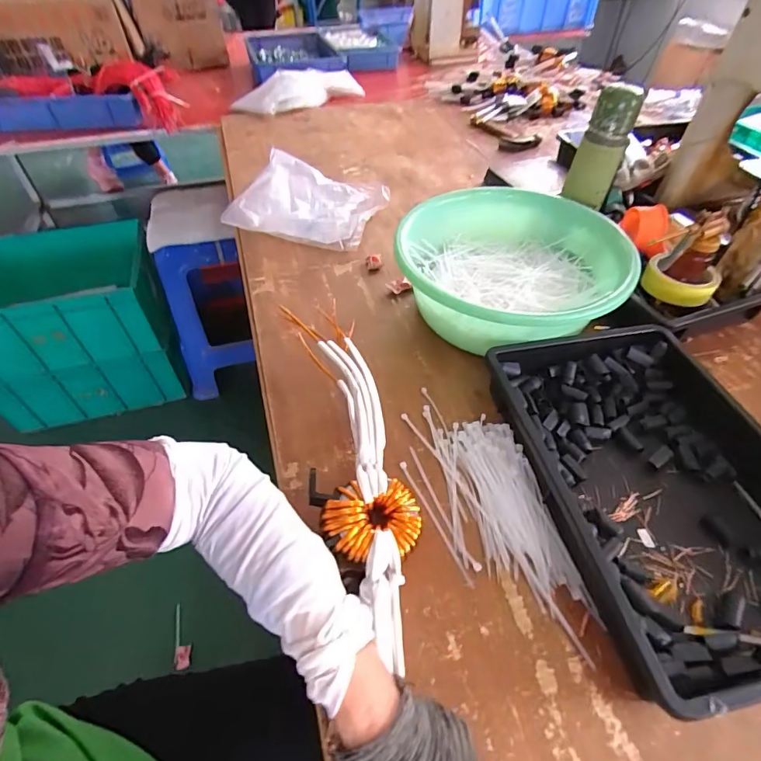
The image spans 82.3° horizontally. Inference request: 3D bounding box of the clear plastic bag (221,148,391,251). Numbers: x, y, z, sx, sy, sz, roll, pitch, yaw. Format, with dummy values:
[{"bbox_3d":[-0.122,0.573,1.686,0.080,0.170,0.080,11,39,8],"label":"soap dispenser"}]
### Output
[{"bbox_3d":[-0.128,-0.338,0.813,0.261,0.102,0.184,4,47,4],"label":"clear plastic bag"}]

